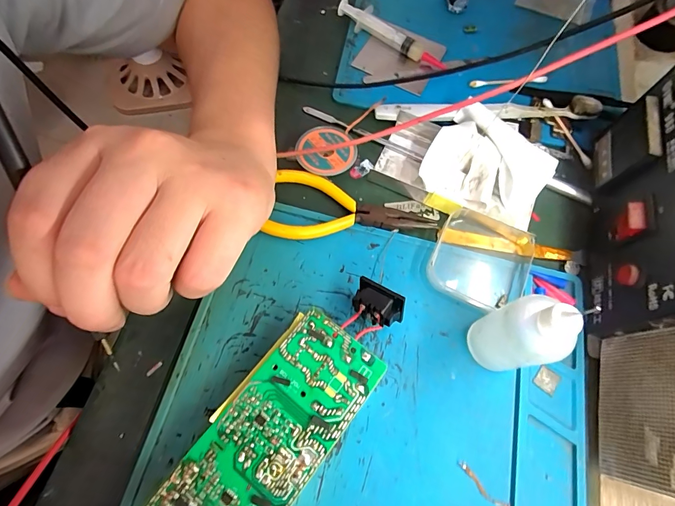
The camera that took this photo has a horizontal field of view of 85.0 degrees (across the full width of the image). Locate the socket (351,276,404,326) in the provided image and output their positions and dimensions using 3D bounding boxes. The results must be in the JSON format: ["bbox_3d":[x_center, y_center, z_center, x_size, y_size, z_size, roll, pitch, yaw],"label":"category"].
[{"bbox_3d":[0.024,0.034,0.230,0.032,0.031,0.020,33,70,10],"label":"socket"}]

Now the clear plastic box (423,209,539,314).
[{"bbox_3d":[0.101,0.006,0.255,0.065,0.013,0.063,25,69,7],"label":"clear plastic box"}]

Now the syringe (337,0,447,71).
[{"bbox_3d":[0.047,-0.194,0.329,0.112,0.018,0.012,33,70,10],"label":"syringe"}]

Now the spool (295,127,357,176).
[{"bbox_3d":[-0.009,-0.077,0.282,0.044,0.016,0.042,1,68,-3],"label":"spool"}]

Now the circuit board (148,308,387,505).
[{"bbox_3d":[-0.036,0.099,0.203,0.059,0.025,0.131,37,71,11],"label":"circuit board"}]

